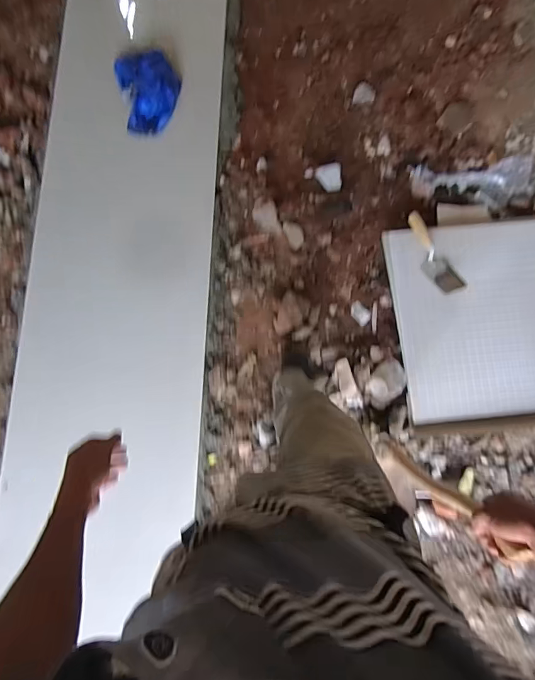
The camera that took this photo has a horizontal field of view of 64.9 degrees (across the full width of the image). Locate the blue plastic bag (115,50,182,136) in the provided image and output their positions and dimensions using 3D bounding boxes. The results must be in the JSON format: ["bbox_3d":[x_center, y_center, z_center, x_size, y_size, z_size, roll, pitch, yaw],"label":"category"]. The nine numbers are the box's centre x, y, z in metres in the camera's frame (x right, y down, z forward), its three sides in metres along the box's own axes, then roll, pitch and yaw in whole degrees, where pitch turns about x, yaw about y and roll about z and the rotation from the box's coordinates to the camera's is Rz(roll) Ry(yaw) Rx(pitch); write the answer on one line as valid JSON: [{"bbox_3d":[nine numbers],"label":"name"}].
[{"bbox_3d":[-0.404,-0.868,1.450,0.203,0.070,0.298,-11,82,-2],"label":"blue plastic bag"}]

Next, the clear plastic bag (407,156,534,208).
[{"bbox_3d":[0.699,-0.554,1.453,0.406,0.070,0.160,2,80,1],"label":"clear plastic bag"}]

